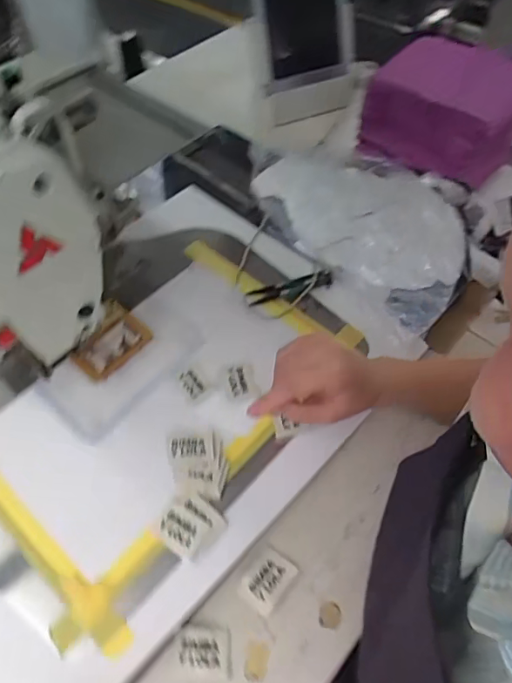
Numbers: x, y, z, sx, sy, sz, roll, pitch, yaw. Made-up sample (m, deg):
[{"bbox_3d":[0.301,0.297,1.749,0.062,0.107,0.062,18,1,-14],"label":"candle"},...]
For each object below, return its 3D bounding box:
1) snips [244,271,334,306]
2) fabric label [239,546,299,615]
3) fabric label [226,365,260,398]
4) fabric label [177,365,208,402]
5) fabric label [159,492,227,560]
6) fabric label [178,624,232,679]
[{"bbox_3d":[0.040,-0.064,0.591,0.101,0.014,0.028,-17,57,-12],"label":"snips"},{"bbox_3d":[0.010,0.205,0.434,0.036,0.004,0.045,35,63,16],"label":"fabric label"},{"bbox_3d":[-0.015,0.041,0.525,0.032,0.004,0.038,-8,60,-5],"label":"fabric label"},{"bbox_3d":[-0.068,0.043,0.524,0.027,0.005,0.037,-32,68,-24],"label":"fabric label"},{"bbox_3d":[-0.057,0.160,0.441,0.048,0.006,0.045,36,62,22],"label":"fabric label"},{"bbox_3d":[-0.040,0.247,0.403,0.043,0.005,0.032,4,55,3],"label":"fabric label"}]

